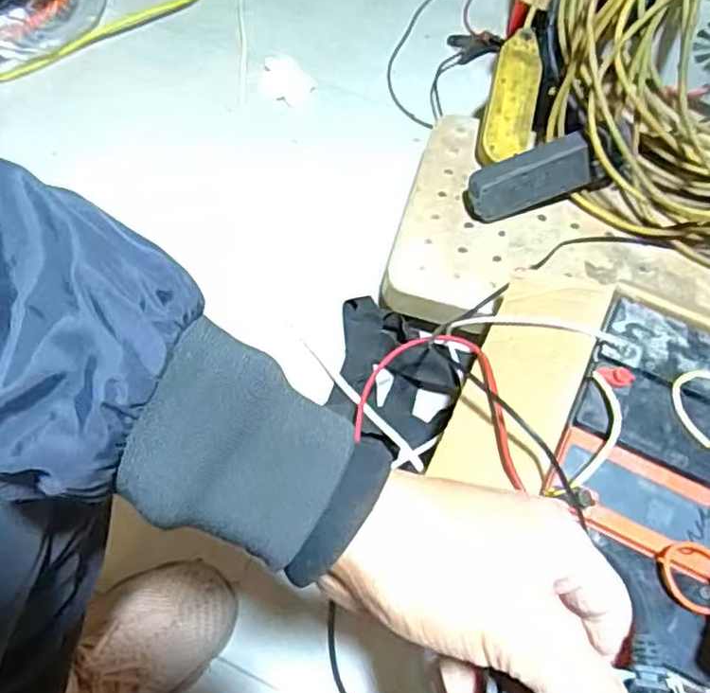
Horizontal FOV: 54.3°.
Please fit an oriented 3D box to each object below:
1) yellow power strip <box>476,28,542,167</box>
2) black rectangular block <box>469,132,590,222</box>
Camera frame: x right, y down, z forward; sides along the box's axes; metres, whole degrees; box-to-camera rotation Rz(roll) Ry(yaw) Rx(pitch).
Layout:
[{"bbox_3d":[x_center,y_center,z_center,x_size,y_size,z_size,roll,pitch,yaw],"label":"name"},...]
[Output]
[{"bbox_3d":[0.201,-0.316,0.880,0.062,0.030,0.187,15,80,6],"label":"yellow power strip"},{"bbox_3d":[0.201,-0.198,0.823,0.139,0.057,0.050,-20,61,0],"label":"black rectangular block"}]

